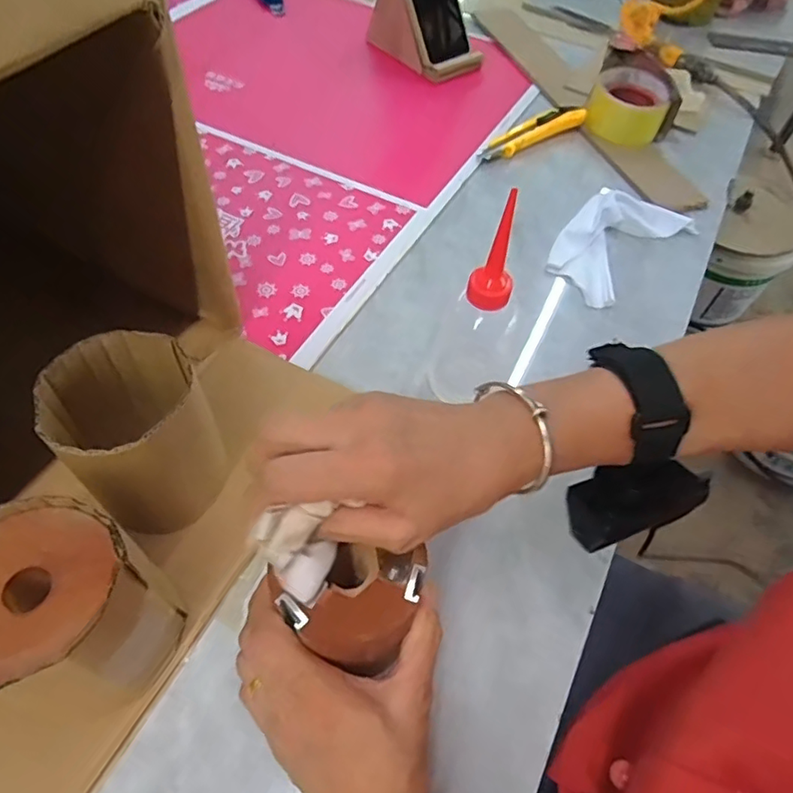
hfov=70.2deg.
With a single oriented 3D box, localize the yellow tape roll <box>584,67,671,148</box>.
[{"bbox_3d":[0.281,-0.353,0.687,0.089,0.052,0.088,19,55,11],"label":"yellow tape roll"}]

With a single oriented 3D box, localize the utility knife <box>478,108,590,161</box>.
[{"bbox_3d":[0.158,-0.312,0.670,0.148,0.025,0.034,-28,60,-21],"label":"utility knife"}]

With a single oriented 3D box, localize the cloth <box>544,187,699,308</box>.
[{"bbox_3d":[0.222,-0.165,0.566,0.092,0.032,0.178,38,61,23],"label":"cloth"}]

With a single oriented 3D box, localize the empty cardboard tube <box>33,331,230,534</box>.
[{"bbox_3d":[-0.158,0.028,0.356,0.078,0.110,0.087,-34,62,-24],"label":"empty cardboard tube"}]

